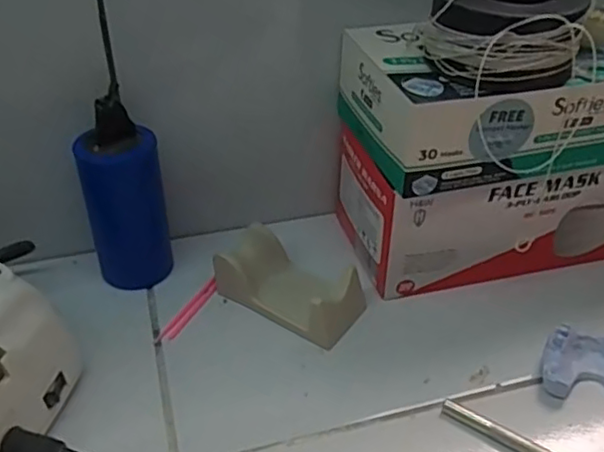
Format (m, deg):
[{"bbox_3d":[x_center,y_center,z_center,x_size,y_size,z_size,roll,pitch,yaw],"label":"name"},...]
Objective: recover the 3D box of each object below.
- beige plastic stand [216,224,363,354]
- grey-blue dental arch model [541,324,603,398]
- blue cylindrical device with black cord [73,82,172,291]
[{"bbox_3d":[-0.008,0.035,0.412,0.089,0.031,0.052,25,43,28],"label":"beige plastic stand"},{"bbox_3d":[0.169,0.081,0.371,0.057,0.022,0.041,8,37,9],"label":"grey-blue dental arch model"},{"bbox_3d":[-0.116,-0.019,0.412,0.048,0.119,0.043,5,37,5],"label":"blue cylindrical device with black cord"}]

